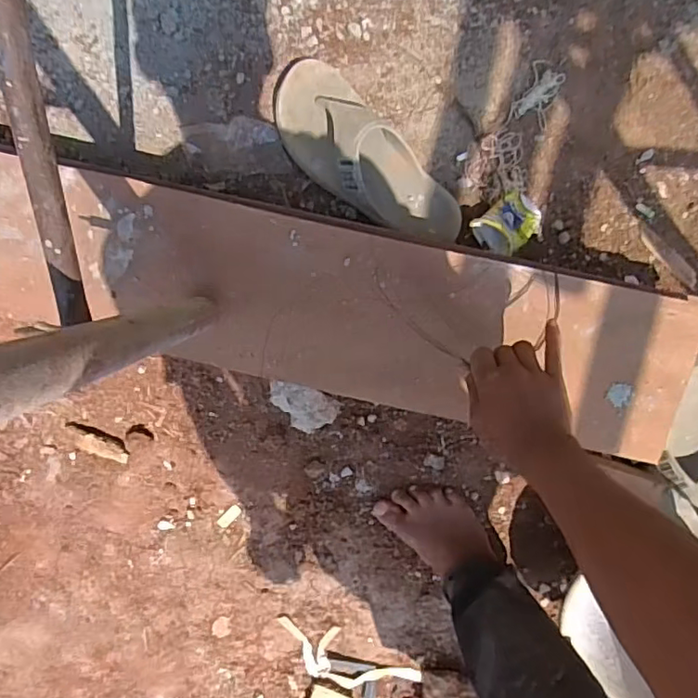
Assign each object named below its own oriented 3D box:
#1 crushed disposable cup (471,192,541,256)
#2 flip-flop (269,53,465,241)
[{"bbox_3d":[0.220,-0.168,0.767,0.083,0.066,0.069,-37,96,5],"label":"crushed disposable cup"},{"bbox_3d":[0.017,-0.245,0.742,0.116,0.079,0.294,-42,95,5],"label":"flip-flop"}]

